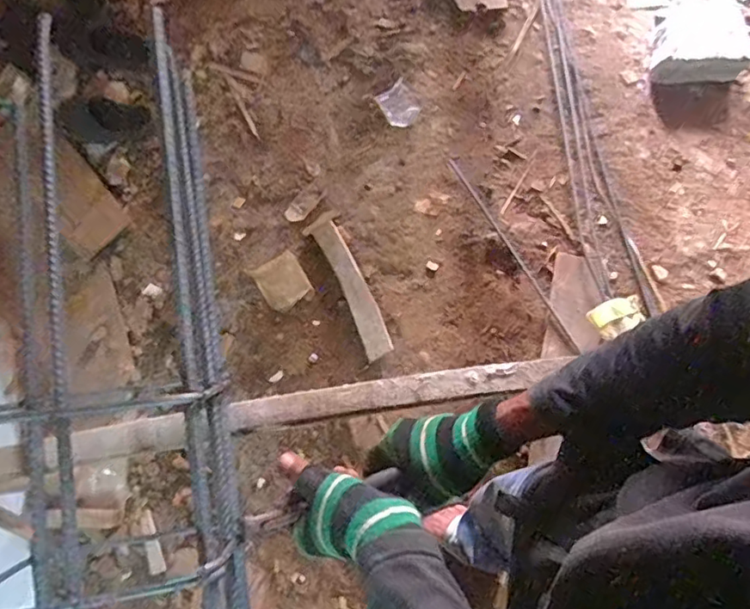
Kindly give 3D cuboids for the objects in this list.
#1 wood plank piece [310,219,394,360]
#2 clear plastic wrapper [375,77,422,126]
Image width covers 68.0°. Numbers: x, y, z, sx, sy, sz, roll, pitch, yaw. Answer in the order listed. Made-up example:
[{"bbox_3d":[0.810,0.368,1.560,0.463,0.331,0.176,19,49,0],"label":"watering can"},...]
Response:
[{"bbox_3d":[-0.052,-0.039,1.379,0.071,0.017,0.358,-25,79,-4],"label":"wood plank piece"},{"bbox_3d":[0.067,-0.537,1.492,0.101,0.025,0.112,-28,104,7],"label":"clear plastic wrapper"}]

